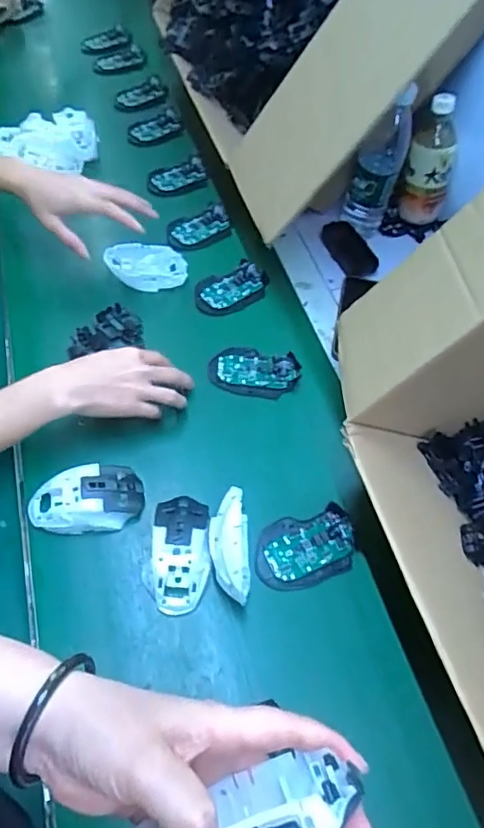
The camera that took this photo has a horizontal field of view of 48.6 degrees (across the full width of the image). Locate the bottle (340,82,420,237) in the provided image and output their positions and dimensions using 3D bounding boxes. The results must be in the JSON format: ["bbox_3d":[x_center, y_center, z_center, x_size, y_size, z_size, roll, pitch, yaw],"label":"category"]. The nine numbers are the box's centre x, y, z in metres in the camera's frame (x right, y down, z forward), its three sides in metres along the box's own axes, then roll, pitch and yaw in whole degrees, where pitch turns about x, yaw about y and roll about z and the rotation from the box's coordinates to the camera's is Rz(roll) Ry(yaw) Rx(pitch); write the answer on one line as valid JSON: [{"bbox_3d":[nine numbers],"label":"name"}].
[{"bbox_3d":[0.198,-0.362,0.785,0.065,0.212,0.054,19,59,7],"label":"bottle"}]

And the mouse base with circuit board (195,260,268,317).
[{"bbox_3d":[-0.014,-0.181,0.765,0.115,0.015,0.065,-30,65,-21],"label":"mouse base with circuit board"}]

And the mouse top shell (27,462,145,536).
[{"bbox_3d":[-0.163,0.092,0.561,0.116,0.036,0.064,-12,60,-12],"label":"mouse top shell"}]

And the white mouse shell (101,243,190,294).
[{"bbox_3d":[-0.136,-0.211,0.762,0.107,0.036,0.062,-13,60,-12],"label":"white mouse shell"}]

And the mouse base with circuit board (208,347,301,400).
[{"bbox_3d":[0.016,-0.056,0.686,0.113,0.017,0.067,11,58,3],"label":"mouse base with circuit board"}]

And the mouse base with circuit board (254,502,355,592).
[{"bbox_3d":[0.066,0.141,0.563,0.107,0.015,0.072,-12,60,-12],"label":"mouse base with circuit board"}]

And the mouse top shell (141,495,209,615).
[{"bbox_3d":[-0.063,0.138,0.540,0.063,0.034,0.116,9,58,2],"label":"mouse top shell"}]

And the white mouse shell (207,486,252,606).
[{"bbox_3d":[-0.012,0.131,0.531,0.041,0.064,0.101,-1,58,-5],"label":"white mouse shell"}]

